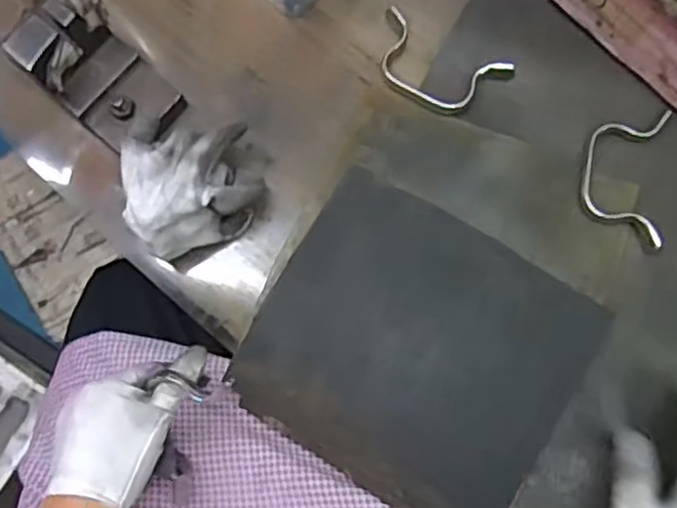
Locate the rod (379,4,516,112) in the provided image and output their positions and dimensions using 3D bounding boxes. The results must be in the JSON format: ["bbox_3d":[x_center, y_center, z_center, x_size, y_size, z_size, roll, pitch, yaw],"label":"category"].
[{"bbox_3d":[0.069,-0.140,0.521,0.102,0.016,0.055,33,80,7],"label":"rod"}]

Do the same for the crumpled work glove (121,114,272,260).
[{"bbox_3d":[-0.095,-0.042,0.471,0.089,0.070,0.080,-8,78,-2],"label":"crumpled work glove"}]

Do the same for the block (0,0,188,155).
[{"bbox_3d":[-0.163,-0.121,0.488,0.099,0.073,0.062,38,80,8],"label":"block"}]

